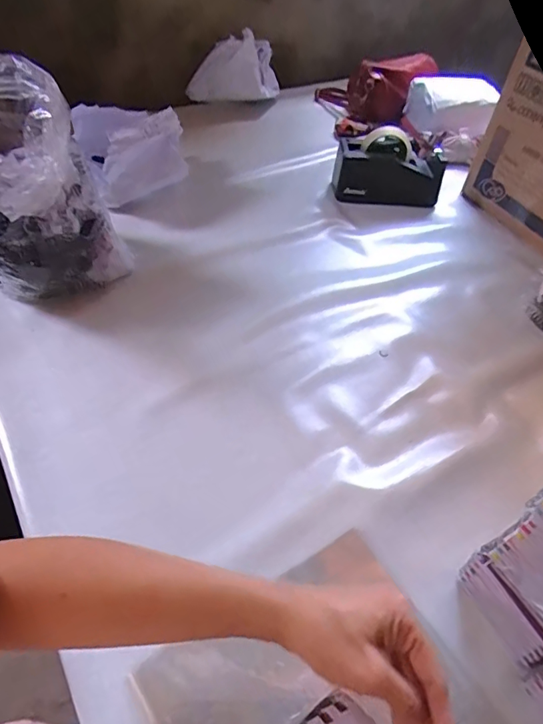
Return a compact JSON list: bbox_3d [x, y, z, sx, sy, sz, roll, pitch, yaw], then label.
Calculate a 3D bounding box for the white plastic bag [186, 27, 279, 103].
[{"bbox_3d":[-0.076,-0.664,1.084,0.226,0.158,0.068,-20,56,-18],"label":"white plastic bag"}]

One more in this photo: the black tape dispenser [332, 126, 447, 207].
[{"bbox_3d":[0.223,-0.362,0.902,0.204,0.116,0.071,-2,50,-6],"label":"black tape dispenser"}]

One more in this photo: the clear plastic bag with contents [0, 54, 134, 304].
[{"bbox_3d":[-0.315,-0.219,0.636,0.185,0.279,0.185,-21,55,-21],"label":"clear plastic bag with contents"}]

